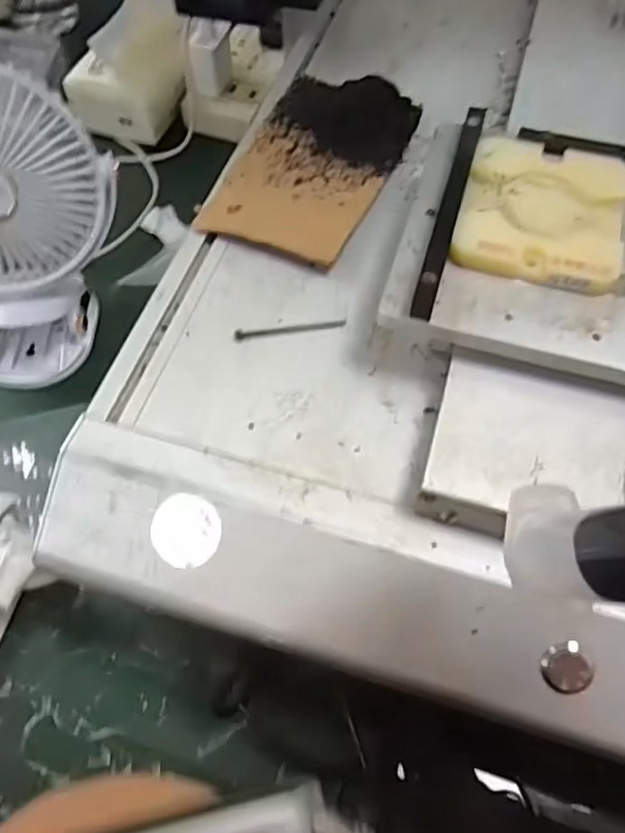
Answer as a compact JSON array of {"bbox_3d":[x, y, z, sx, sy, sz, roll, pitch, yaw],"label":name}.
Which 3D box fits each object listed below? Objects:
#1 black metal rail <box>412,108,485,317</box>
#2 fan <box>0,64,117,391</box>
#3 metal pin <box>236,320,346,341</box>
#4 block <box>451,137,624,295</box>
[{"bbox_3d":[0.071,-0.112,0.315,0.012,0.013,0.151,15,62,8],"label":"black metal rail"},{"bbox_3d":[-0.211,-0.132,0.432,0.148,0.188,0.096,-37,67,-18],"label":"fan"},{"bbox_3d":[-0.012,-0.048,0.335,0.060,0.004,0.006,-9,63,-5],"label":"metal pin"},{"bbox_3d":[0.117,-0.106,0.314,0.080,0.009,0.093,16,63,8],"label":"block"}]

